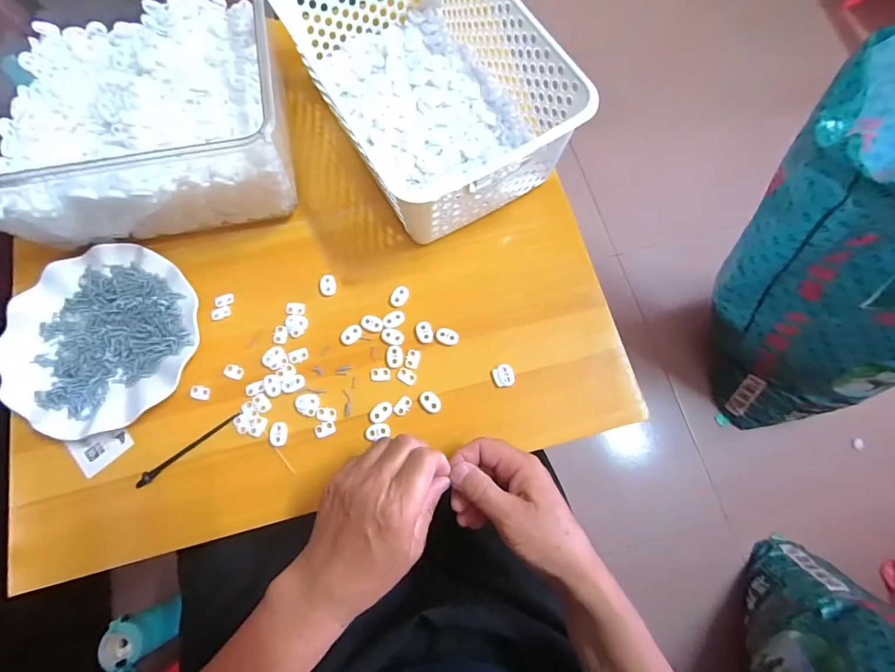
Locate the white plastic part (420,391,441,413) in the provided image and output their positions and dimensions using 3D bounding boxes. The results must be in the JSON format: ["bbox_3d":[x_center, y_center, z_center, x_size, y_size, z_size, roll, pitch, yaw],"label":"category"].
[{"bbox_3d":[-0.016,0.063,0.409,0.022,0.004,0.016,43,78,11],"label":"white plastic part"}]

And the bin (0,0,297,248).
[{"bbox_3d":[-0.313,-0.262,0.421,0.297,0.122,0.305,-11,75,-3],"label":"bin"}]

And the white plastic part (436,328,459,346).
[{"bbox_3d":[0.000,0.000,0.428,0.023,0.004,0.016,21,75,6],"label":"white plastic part"}]

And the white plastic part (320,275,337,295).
[{"bbox_3d":[-0.125,-0.053,0.444,0.016,0.004,0.023,-7,74,-2],"label":"white plastic part"}]

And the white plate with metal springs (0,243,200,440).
[{"bbox_3d":[-0.335,0.003,0.417,0.178,0.020,0.179,0,74,0],"label":"white plate with metal springs"}]

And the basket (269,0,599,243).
[{"bbox_3d":[-0.025,-0.266,0.447,0.198,0.108,0.306,-30,76,-8],"label":"basket"}]

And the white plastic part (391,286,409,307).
[{"bbox_3d":[-0.049,-0.042,0.440,0.016,0.004,0.023,23,75,6],"label":"white plastic part"}]

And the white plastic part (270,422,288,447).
[{"bbox_3d":[-0.160,0.093,0.402,0.017,0.004,0.022,1,74,0],"label":"white plastic part"}]

